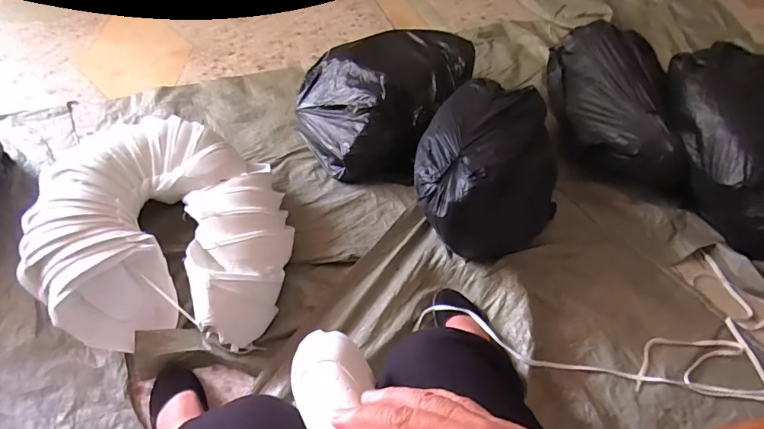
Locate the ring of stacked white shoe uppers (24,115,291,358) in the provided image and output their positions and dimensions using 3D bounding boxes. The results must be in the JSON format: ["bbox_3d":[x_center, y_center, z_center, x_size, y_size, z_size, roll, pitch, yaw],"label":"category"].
[{"bbox_3d":[-0.425,0.024,0.890,0.455,0.158,0.433,1,56,-2],"label":"ring of stacked white shoe uppers"}]

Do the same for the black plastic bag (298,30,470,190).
[{"bbox_3d":[-0.002,-0.309,1.123,0.345,0.177,0.440,30,60,16],"label":"black plastic bag"}]

